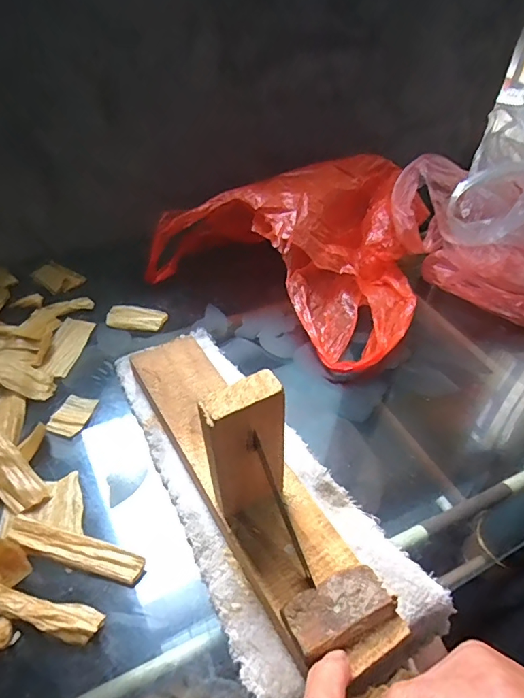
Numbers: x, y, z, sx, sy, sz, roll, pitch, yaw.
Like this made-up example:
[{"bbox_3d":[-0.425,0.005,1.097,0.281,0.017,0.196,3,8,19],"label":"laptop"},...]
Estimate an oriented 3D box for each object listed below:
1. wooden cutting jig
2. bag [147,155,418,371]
[{"bbox_3d":[-0.015,0.051,0.295,0.056,0.119,0.269,-21,48,-24],"label":"wooden cutting jig"},{"bbox_3d":[0.066,-0.129,0.524,0.264,0.082,0.277,29,48,25],"label":"bag"}]

